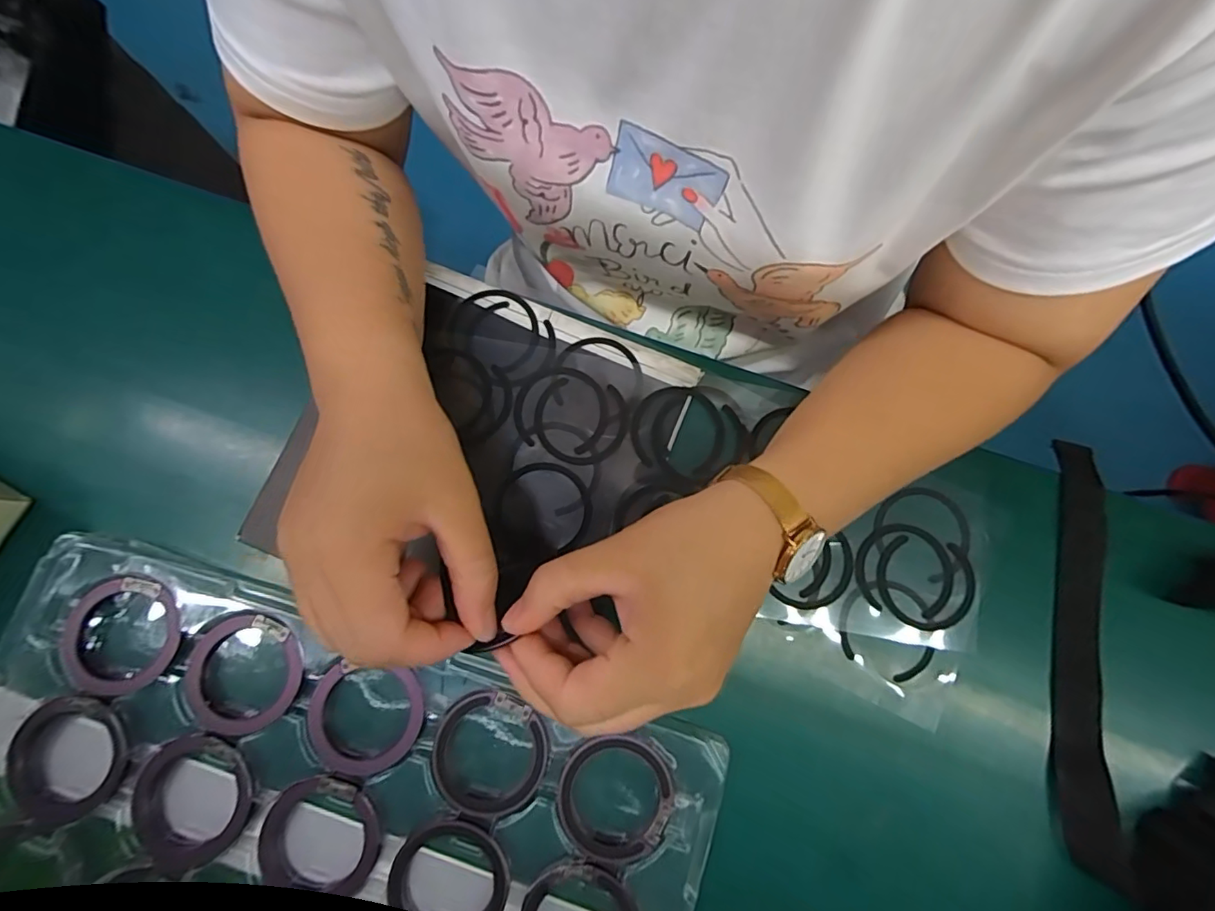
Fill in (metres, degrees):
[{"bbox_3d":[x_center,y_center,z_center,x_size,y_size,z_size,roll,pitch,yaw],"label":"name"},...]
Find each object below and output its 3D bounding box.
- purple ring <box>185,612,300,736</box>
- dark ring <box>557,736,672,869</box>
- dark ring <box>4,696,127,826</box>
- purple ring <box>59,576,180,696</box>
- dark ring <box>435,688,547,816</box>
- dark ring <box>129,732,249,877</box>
[{"bbox_3d":[-0.189,0.113,0.284,0.057,0.004,0.058,0,78,-2],"label":"purple ring"},{"bbox_3d":[0.003,0.172,0.275,0.056,0.004,0.057,0,78,-2],"label":"dark ring"},{"bbox_3d":[-0.270,0.152,0.275,0.054,0.011,0.058,0,78,-2],"label":"dark ring"},{"bbox_3d":[-0.253,0.093,0.283,0.055,0.004,0.058,0,78,-2],"label":"purple ring"},{"bbox_3d":[-0.060,0.152,0.278,0.056,0.004,0.058,0,78,-2],"label":"dark ring"},{"bbox_3d":[-0.207,0.172,0.274,0.055,0.008,0.060,0,78,-2],"label":"dark ring"}]

